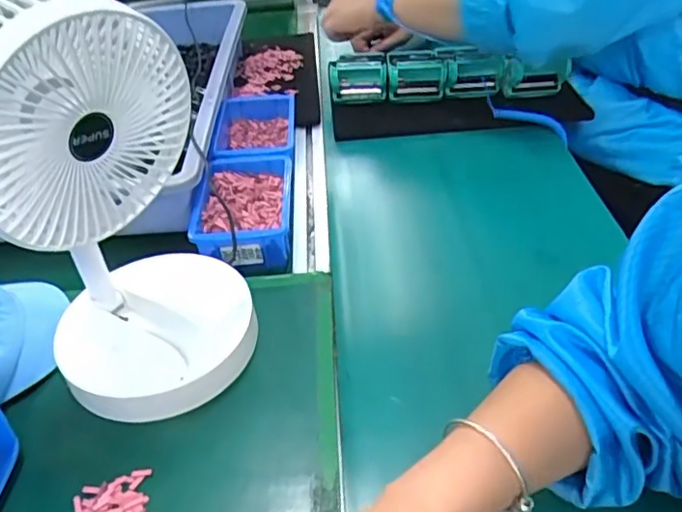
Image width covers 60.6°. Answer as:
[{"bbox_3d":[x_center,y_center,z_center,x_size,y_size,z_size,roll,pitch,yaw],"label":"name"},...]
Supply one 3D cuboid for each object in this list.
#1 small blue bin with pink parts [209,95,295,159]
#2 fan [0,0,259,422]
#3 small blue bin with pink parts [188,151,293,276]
[{"bbox_3d":[-0.104,-0.145,0.716,0.092,0.045,0.147,-1,39,-2],"label":"small blue bin with pink parts"},{"bbox_3d":[-0.154,-0.032,0.400,0.154,0.271,0.142,-7,40,-9],"label":"fan"},{"bbox_3d":[-0.100,-0.048,0.614,0.098,0.059,0.147,-1,39,-2],"label":"small blue bin with pink parts"}]

